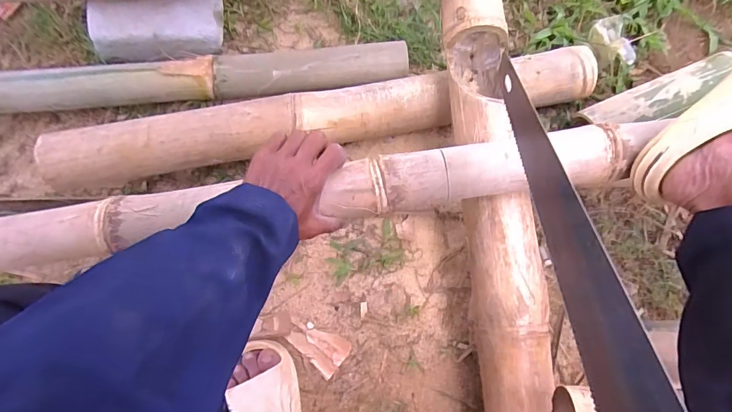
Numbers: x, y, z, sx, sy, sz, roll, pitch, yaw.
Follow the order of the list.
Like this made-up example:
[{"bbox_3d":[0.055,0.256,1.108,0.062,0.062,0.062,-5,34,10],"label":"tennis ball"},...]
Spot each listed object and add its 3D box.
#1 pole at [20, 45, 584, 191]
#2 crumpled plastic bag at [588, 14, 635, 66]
[{"bbox_3d":[-0.039,-0.141,0.618,0.836,0.078,0.078,-12,72,-4],"label":"pole"},{"bbox_3d":[0.432,-0.289,0.716,0.046,0.033,0.089,-21,73,-7],"label":"crumpled plastic bag"}]

